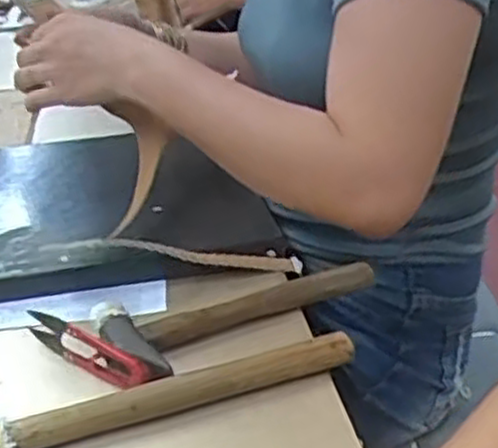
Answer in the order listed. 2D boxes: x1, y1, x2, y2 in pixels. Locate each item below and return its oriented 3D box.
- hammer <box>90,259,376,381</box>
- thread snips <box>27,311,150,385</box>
[{"bbox_3d":[-0.007,0.056,0.598,0.207,0.028,0.084,-21,31,-32],"label":"hammer"},{"bbox_3d":[-0.114,0.086,0.545,0.111,0.025,0.014,16,32,34],"label":"thread snips"}]

